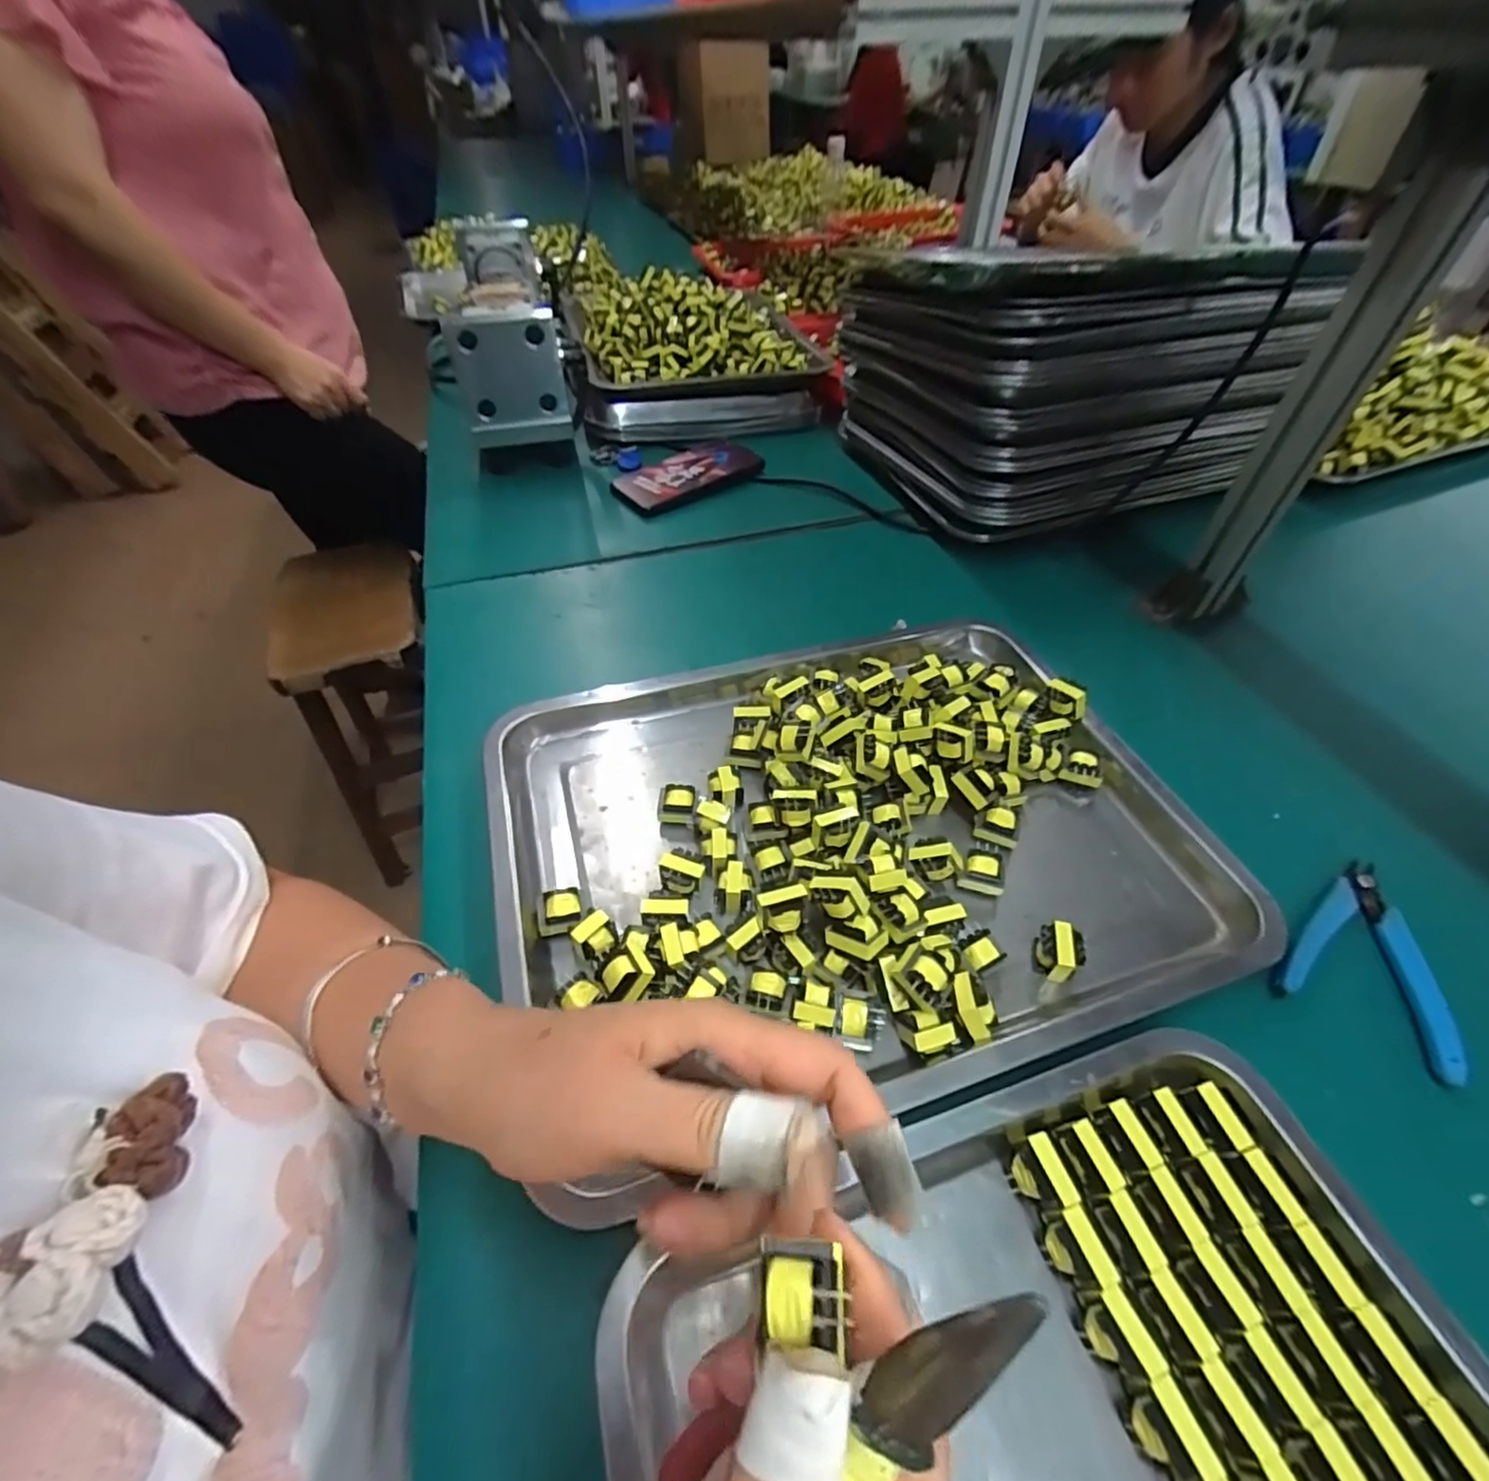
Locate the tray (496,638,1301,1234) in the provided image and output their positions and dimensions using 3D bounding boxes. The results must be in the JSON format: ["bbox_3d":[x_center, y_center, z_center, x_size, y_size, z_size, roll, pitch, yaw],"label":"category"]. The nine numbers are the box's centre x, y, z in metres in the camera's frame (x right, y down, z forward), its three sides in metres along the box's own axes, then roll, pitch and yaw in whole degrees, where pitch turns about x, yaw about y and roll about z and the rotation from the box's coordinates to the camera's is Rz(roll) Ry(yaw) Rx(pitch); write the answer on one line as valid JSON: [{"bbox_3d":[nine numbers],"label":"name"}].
[{"bbox_3d":[0.061,0.040,0.369,0.399,0.043,0.293,-13,49,-12],"label":"tray"}]

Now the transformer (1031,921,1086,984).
[{"bbox_3d":[0.160,0.109,0.324,0.020,0.021,0.023,18,50,15],"label":"transformer"}]

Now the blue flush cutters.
[{"bbox_3d":[0.330,0.110,0.335,0.086,0.019,0.106,24,52,20],"label":"blue flush cutters"}]

